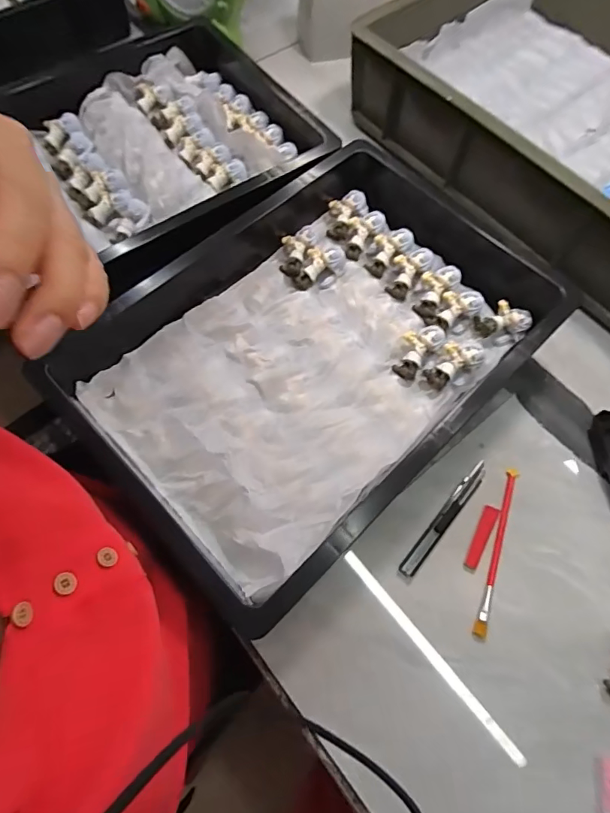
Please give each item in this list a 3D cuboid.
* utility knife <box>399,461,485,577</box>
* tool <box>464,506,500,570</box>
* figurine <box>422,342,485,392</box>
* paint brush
[{"bbox_3d":[0.138,0.109,0.464,0.015,0.005,0.138,39,71,14],"label":"utility knife"},{"bbox_3d":[0.172,0.127,0.460,0.016,0.004,0.065,27,68,10],"label":"tool"},{"bbox_3d":[0.153,-0.043,0.485,0.054,0.030,0.035,-35,72,-15],"label":"figurine"},{"bbox_3d":[0.185,0.137,0.455,0.012,0.012,0.164,19,67,7],"label":"paint brush"}]

